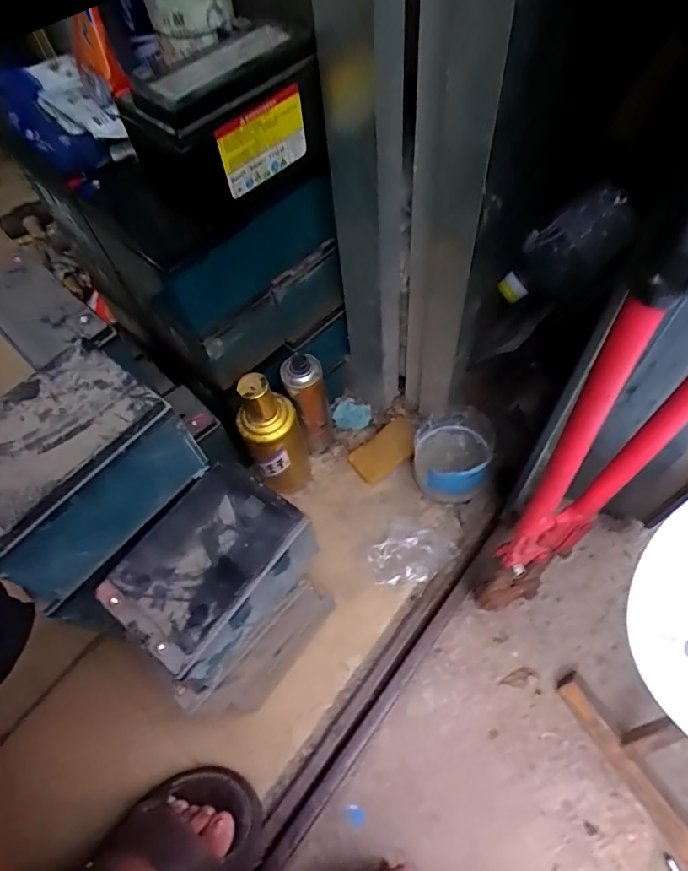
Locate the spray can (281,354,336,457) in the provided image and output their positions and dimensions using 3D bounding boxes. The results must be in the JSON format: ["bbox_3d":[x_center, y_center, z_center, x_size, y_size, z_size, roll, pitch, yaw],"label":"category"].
[{"bbox_3d":[-0.047,-0.036,0.682,0.059,0.186,0.064,-14,68,-8],"label":"spray can"}]

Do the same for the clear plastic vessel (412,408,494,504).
[{"bbox_3d":[0.146,0.027,0.681,0.100,0.085,0.104,-2,61,4],"label":"clear plastic vessel"}]

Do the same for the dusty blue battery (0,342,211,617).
[{"bbox_3d":[-0.200,0.027,0.375,0.159,0.098,0.104,-40,66,-19],"label":"dusty blue battery"}]

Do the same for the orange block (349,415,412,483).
[{"bbox_3d":[0.063,0.021,0.734,0.106,0.021,0.059,-39,65,-16],"label":"orange block"}]

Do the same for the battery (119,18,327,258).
[{"bbox_3d":[-0.101,-0.261,0.434,0.160,0.109,0.090,-41,65,-16],"label":"battery"}]

